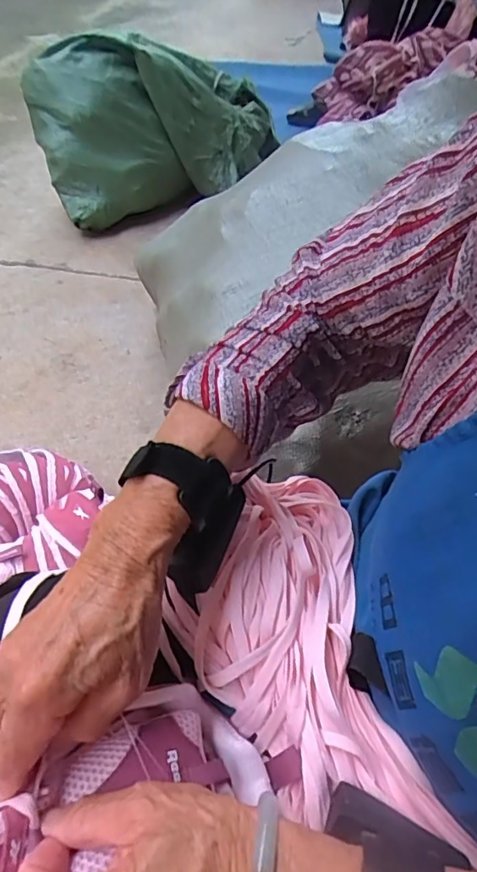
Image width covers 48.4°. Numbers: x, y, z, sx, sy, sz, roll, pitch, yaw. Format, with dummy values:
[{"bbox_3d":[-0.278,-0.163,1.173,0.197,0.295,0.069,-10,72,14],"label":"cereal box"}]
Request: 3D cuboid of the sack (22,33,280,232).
[{"bbox_3d":[-0.210,-0.947,1.578,0.768,0.363,0.350,-24,54,-21],"label":"sack"}]

